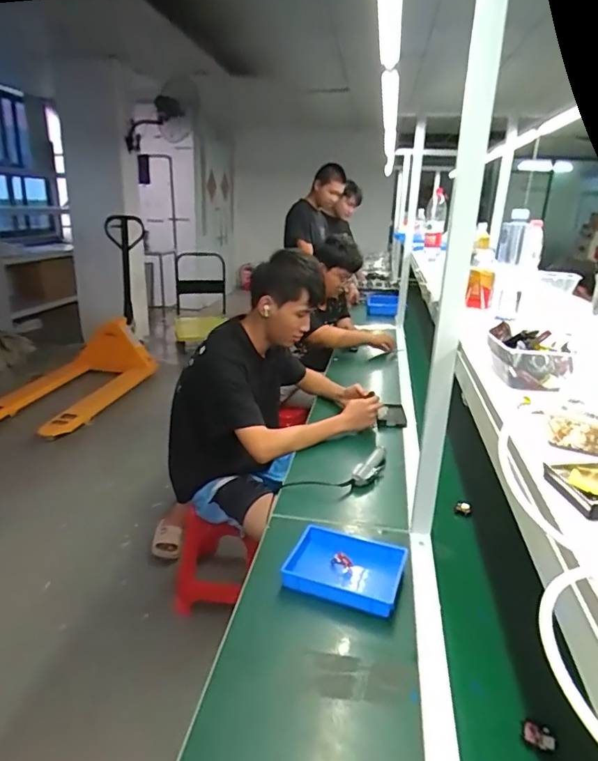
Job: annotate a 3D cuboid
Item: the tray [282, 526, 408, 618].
[{"bbox_3d":[0.086,0.336,0.911,0.195,0.034,0.172,9,21,19],"label":"tray"}]

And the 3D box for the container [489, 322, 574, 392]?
[{"bbox_3d":[0.327,-0.036,0.709,0.095,0.066,0.106,6,20,9],"label":"container"}]

